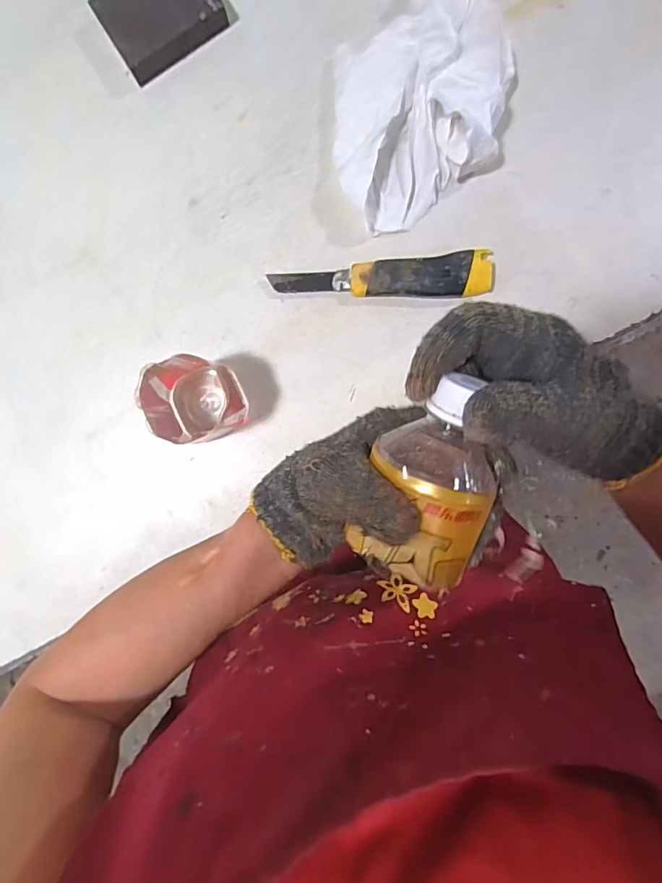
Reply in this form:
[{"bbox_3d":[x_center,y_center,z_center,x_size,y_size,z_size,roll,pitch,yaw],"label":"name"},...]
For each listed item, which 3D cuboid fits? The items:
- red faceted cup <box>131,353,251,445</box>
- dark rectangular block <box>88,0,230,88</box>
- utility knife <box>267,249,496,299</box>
[{"bbox_3d":[-0.117,-0.038,0.420,0.069,0.079,0.070,0,92,0],"label":"red faceted cup"},{"bbox_3d":[-0.149,-0.379,0.437,0.101,0.023,0.076,-33,91,1],"label":"dark rectangular block"},{"bbox_3d":[0.049,-0.144,0.448,0.201,0.021,0.037,-6,92,0],"label":"utility knife"}]

